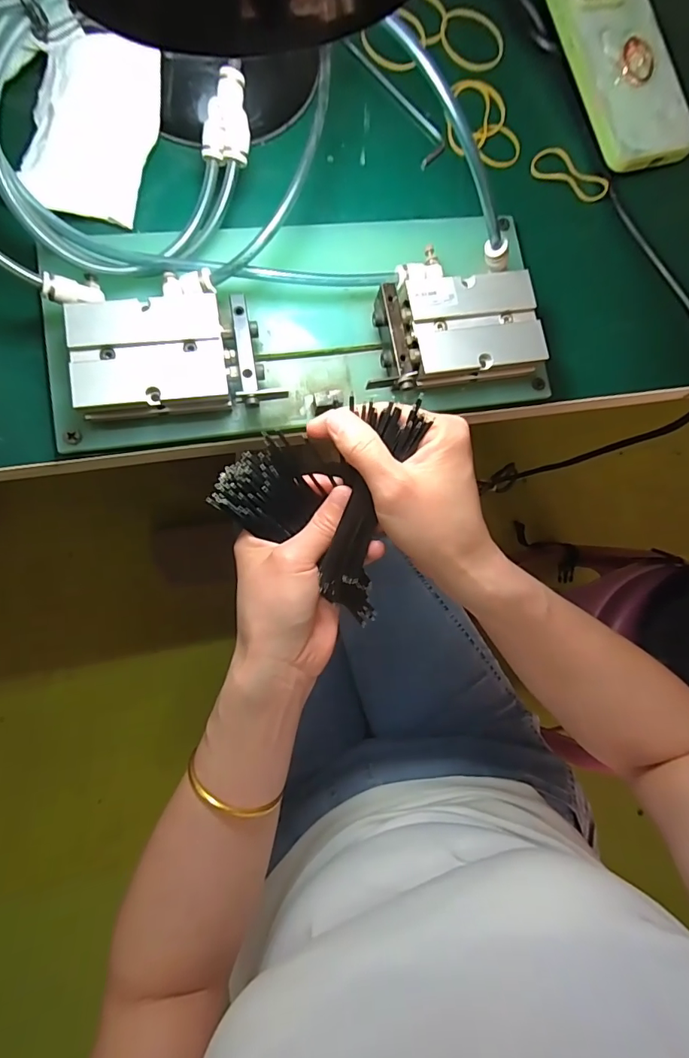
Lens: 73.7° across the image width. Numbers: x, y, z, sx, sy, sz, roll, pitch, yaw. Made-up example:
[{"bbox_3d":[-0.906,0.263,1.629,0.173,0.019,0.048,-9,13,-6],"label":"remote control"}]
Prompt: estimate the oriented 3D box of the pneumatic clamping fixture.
[{"bbox_3d":[-0.018,-0.120,0.256,0.262,0.038,0.121,-8,86,-8],"label":"pneumatic clamping fixture"}]

